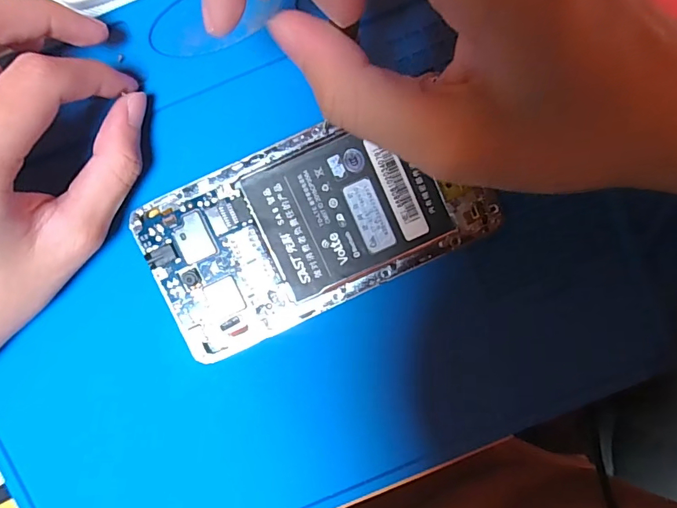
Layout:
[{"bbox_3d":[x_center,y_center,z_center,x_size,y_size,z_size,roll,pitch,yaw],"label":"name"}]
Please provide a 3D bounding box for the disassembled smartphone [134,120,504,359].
[{"bbox_3d":[-0.010,-0.014,0.189,0.135,0.009,0.070,-25,95,1],"label":"disassembled smartphone"}]

